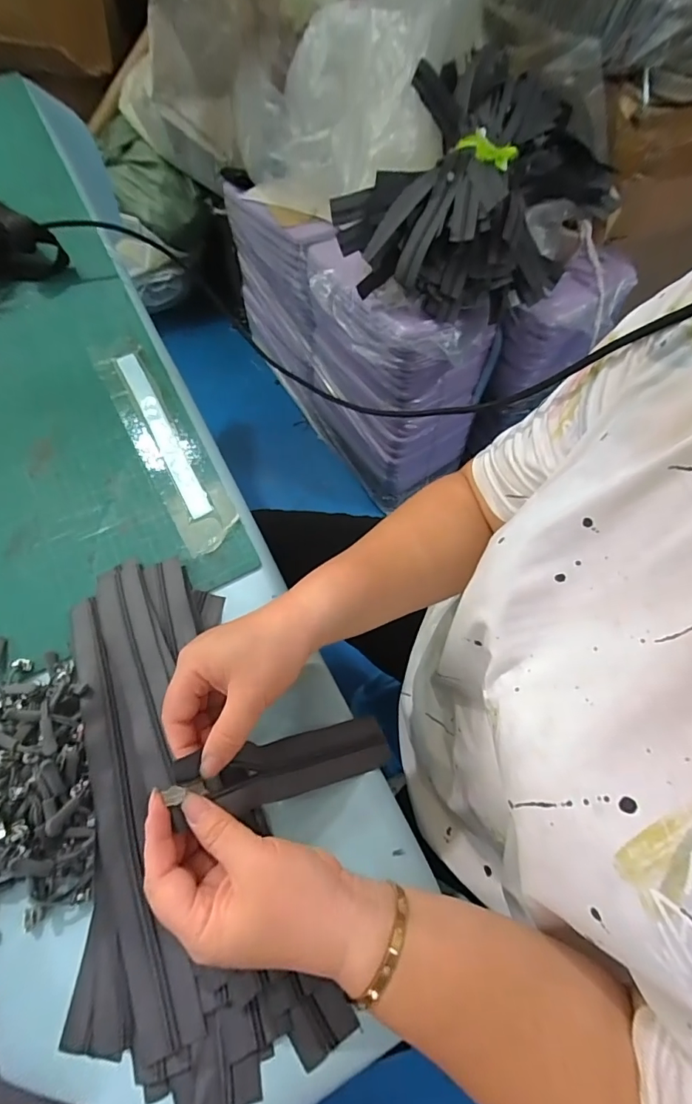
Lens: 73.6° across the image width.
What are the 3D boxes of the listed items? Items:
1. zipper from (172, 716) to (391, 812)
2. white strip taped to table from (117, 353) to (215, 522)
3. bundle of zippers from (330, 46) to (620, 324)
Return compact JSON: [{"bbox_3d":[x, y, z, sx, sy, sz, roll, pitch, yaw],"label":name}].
[{"bbox_3d":[-0.037,0.148,0.324,0.157,0.019,0.039,2,58,-35],"label":"zipper"},{"bbox_3d":[-0.183,-0.121,0.458,0.020,0.006,0.213,-29,69,-6],"label":"white strip taped to table"},{"bbox_3d":[0.246,-0.639,0.829,0.366,0.197,0.462,37,70,12],"label":"bundle of zippers"}]

